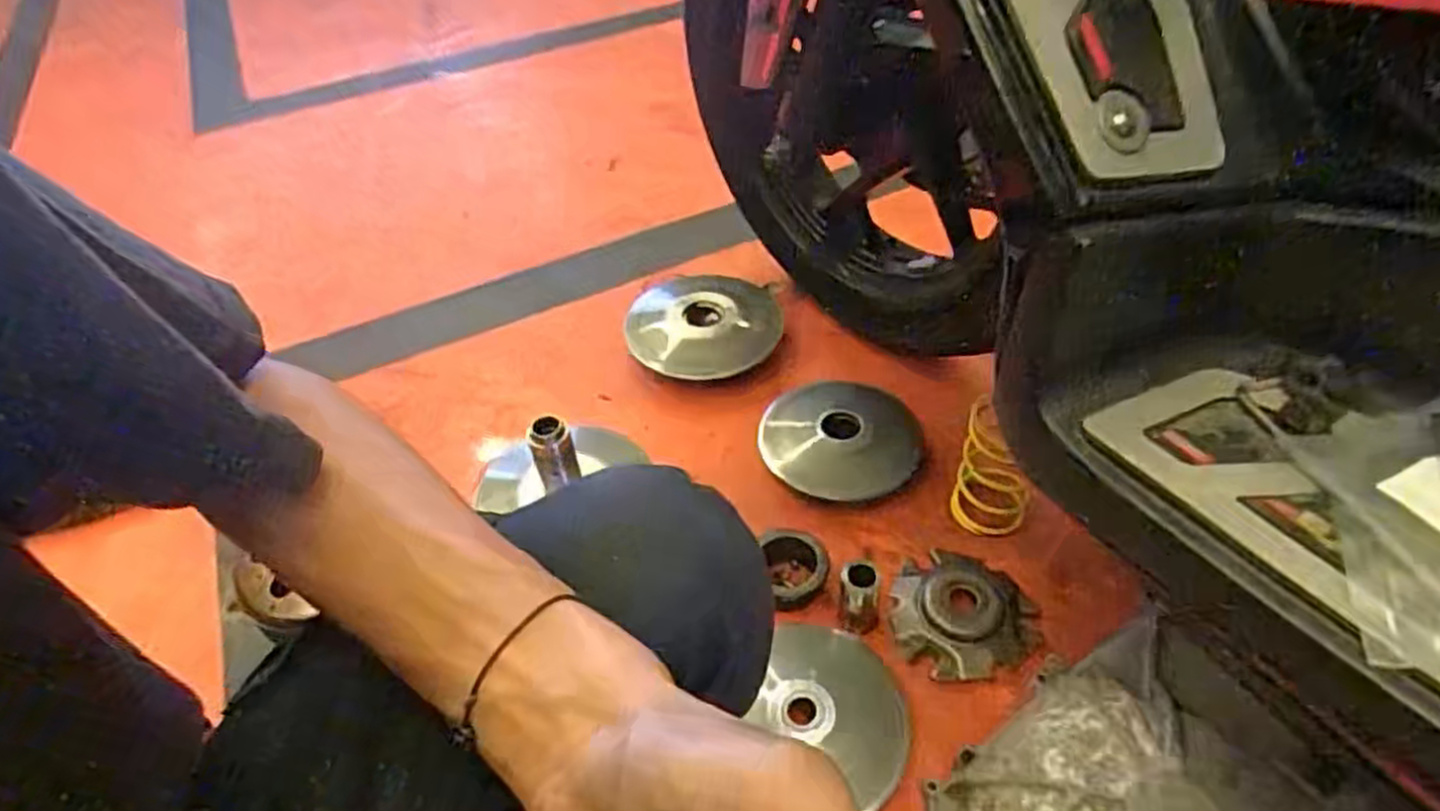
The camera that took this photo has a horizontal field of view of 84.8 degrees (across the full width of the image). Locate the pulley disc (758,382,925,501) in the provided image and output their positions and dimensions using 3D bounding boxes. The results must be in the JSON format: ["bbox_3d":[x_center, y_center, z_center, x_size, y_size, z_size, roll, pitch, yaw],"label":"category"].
[{"bbox_3d":[0.116,0.034,0.778,0.154,0.039,0.140,-3,45,3],"label":"pulley disc"}]

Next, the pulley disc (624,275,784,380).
[{"bbox_3d":[-0.022,-0.098,0.915,0.190,0.041,0.181,-3,45,3],"label":"pulley disc"}]

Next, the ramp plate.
[{"bbox_3d":[0.196,0.172,0.652,0.110,0.019,0.109,-3,45,3],"label":"ramp plate"}]

